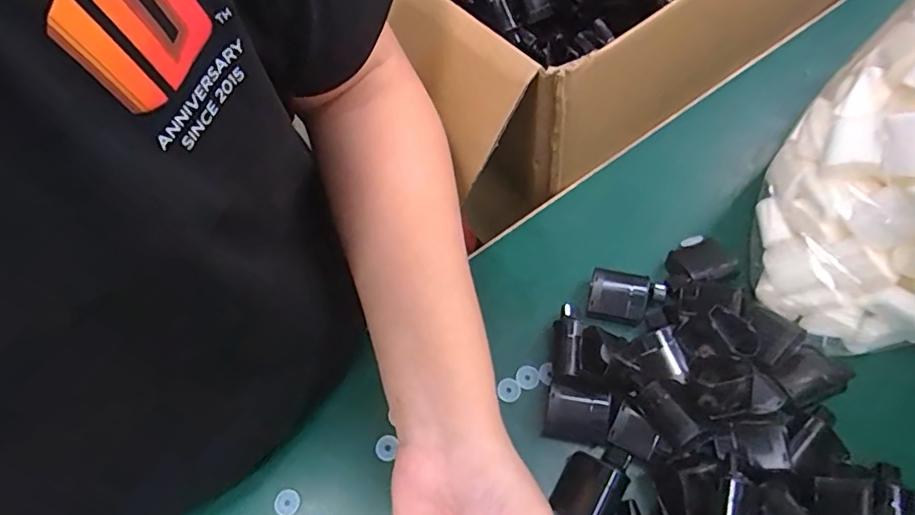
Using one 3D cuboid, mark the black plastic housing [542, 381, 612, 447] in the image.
[{"bbox_3d":[0.085,0.111,0.383,0.042,0.022,0.036,8,64,8],"label":"black plastic housing"}]

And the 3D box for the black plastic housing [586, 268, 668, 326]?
[{"bbox_3d":[0.132,0.033,0.419,0.057,0.016,0.038,9,64,8],"label":"black plastic housing"}]

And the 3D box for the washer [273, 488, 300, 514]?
[{"bbox_3d":[-0.118,0.170,0.374,0.018,0.004,0.017,-1,63,3],"label":"washer"}]

